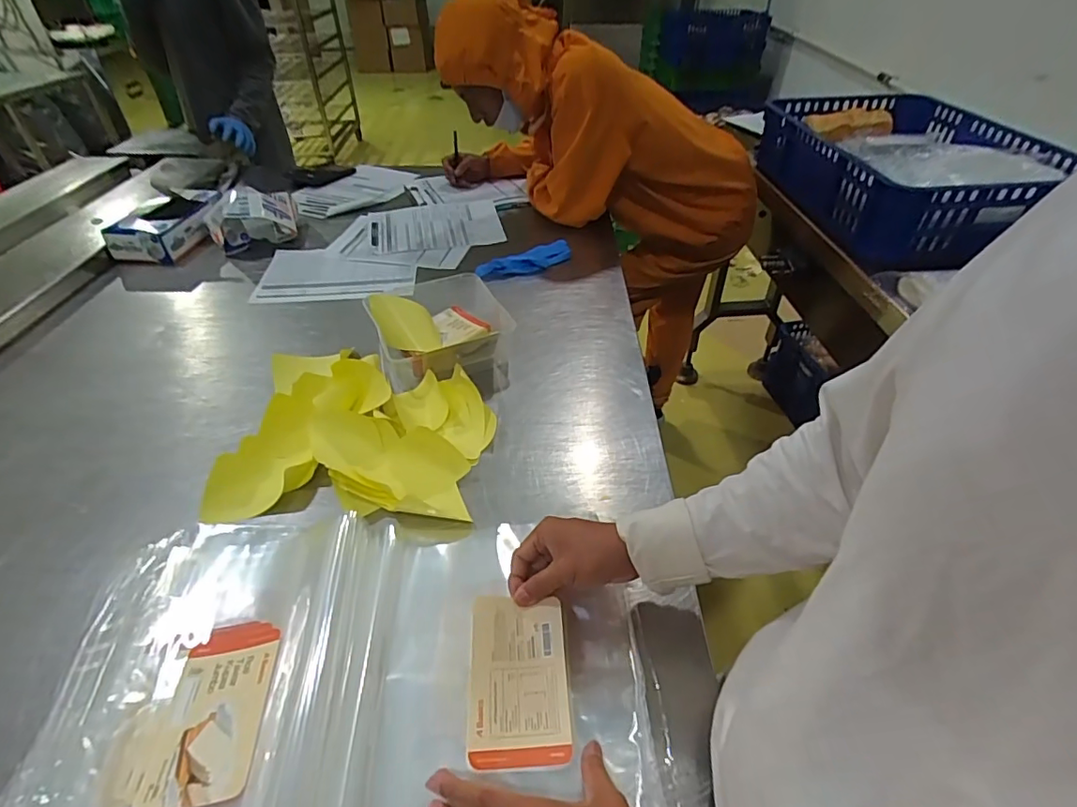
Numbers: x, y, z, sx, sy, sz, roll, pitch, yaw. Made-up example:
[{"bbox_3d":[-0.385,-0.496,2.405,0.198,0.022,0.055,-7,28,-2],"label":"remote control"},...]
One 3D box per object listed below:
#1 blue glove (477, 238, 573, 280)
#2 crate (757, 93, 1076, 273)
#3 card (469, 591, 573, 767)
[{"bbox_3d":[-0.024,-0.281,1.047,0.199,0.032,0.058,-22,46,-22],"label":"blue glove"},{"bbox_3d":[0.745,-0.487,1.094,0.413,0.142,0.552,-1,42,0],"label":"crate"},{"bbox_3d":[-0.017,0.231,0.449,0.081,0.007,0.126,0,56,-3],"label":"card"}]

